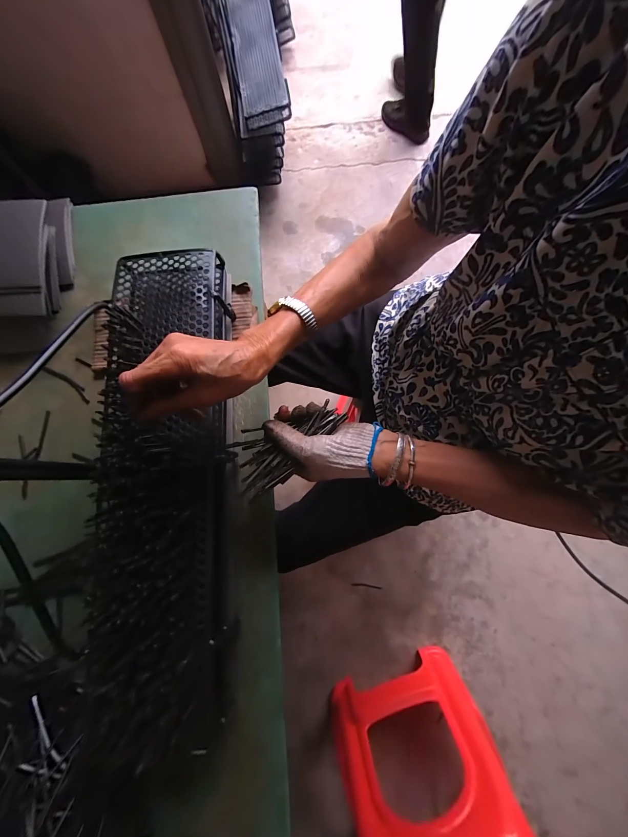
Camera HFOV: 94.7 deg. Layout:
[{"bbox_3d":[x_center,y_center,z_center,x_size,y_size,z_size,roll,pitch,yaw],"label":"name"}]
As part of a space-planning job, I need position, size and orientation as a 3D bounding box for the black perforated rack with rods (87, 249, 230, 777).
[{"bbox_3d":[-0.182,0.050,0.356,0.138,0.061,0.581,-6,76,-2],"label":"black perforated rack with rods"}]

